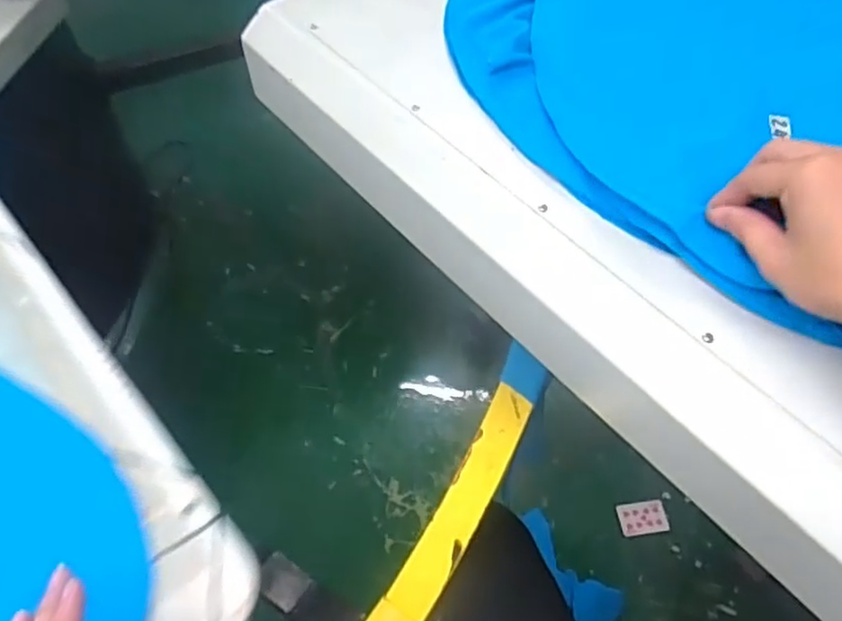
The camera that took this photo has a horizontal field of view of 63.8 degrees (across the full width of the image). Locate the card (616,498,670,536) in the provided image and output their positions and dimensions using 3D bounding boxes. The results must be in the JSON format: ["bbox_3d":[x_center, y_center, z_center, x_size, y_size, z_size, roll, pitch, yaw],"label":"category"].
[{"bbox_3d":[0.448,0.418,1.367,0.090,0.008,0.066,-11,61,4],"label":"card"}]

